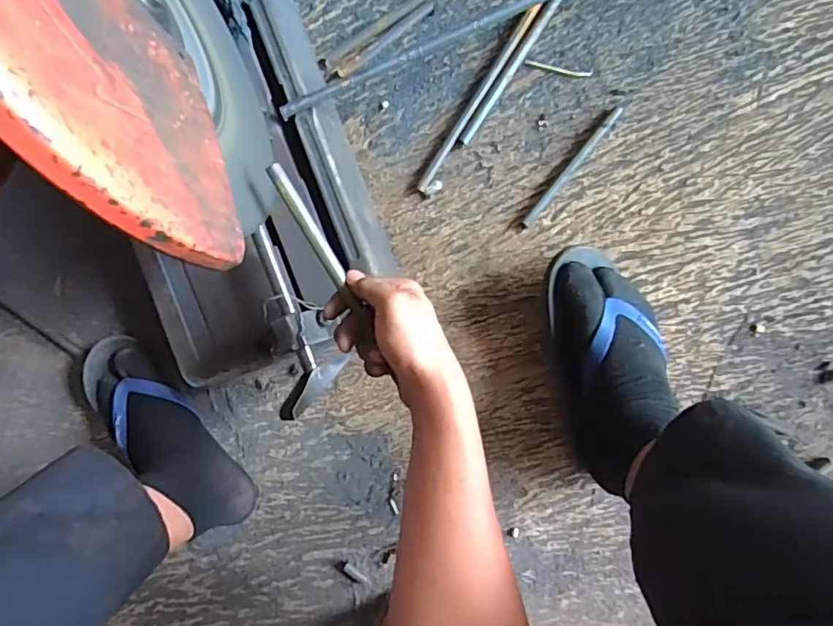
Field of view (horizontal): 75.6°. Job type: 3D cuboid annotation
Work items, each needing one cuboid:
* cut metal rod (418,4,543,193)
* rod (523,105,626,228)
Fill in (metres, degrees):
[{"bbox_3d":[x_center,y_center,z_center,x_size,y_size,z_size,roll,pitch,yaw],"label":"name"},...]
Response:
[{"bbox_3d":[0.066,-0.229,0.583,0.013,0.013,0.220,34,101,8],"label":"cut metal rod"},{"bbox_3d":[0.163,-0.153,0.568,0.013,0.006,0.150,40,102,7],"label":"rod"}]

